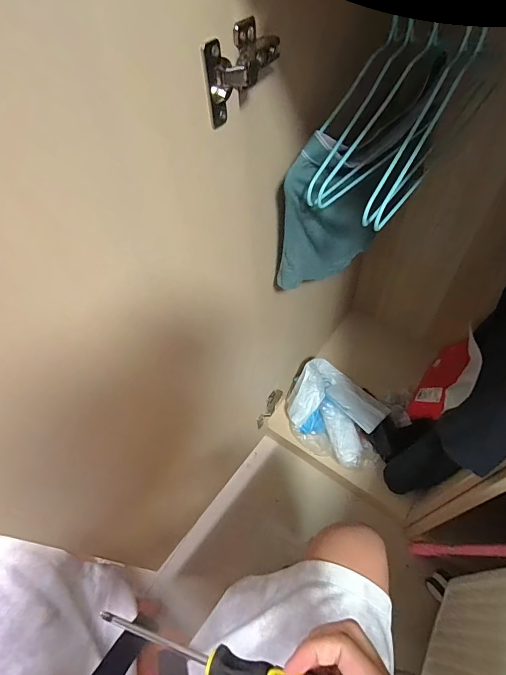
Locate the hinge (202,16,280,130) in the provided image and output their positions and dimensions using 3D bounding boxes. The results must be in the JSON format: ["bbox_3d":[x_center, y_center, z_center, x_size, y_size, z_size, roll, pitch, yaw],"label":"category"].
[{"bbox_3d":[-0.010,-0.251,0.342,0.024,0.060,0.108,22,58,19],"label":"hinge"}]

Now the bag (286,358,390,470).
[{"bbox_3d":[0.222,0.199,0.948,0.205,0.114,0.277,-40,60,-23],"label":"bag"}]

